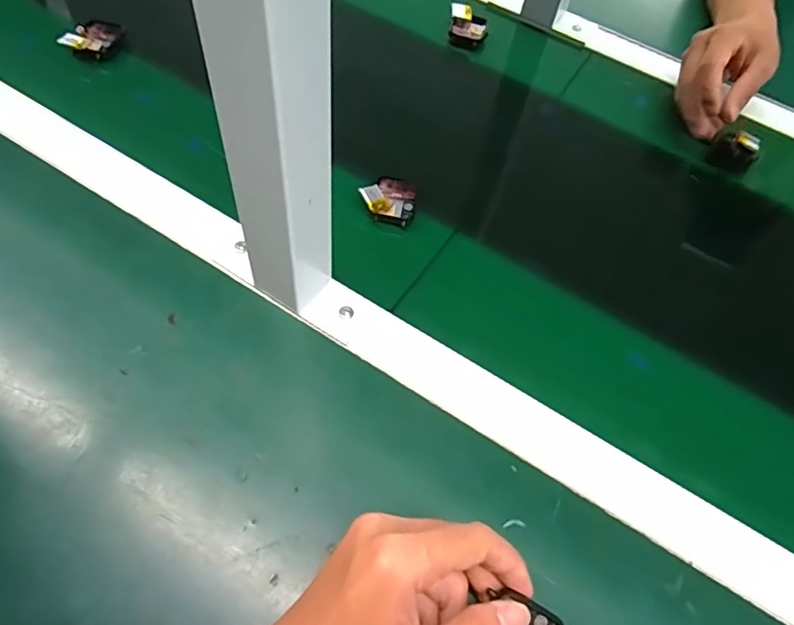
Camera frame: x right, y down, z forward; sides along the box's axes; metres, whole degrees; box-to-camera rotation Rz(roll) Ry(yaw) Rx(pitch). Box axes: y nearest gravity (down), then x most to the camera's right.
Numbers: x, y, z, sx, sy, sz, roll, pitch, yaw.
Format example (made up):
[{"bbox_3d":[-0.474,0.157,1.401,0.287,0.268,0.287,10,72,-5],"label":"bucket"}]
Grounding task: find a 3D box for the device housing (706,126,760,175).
[{"bbox_3d":[0.315,-0.150,0.517,0.038,0.026,0.037,32,60,11],"label":"device housing"}]

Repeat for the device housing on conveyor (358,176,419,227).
[{"bbox_3d":[-0.005,-0.093,0.442,0.043,0.016,0.044,12,62,2],"label":"device housing on conveyor"}]

